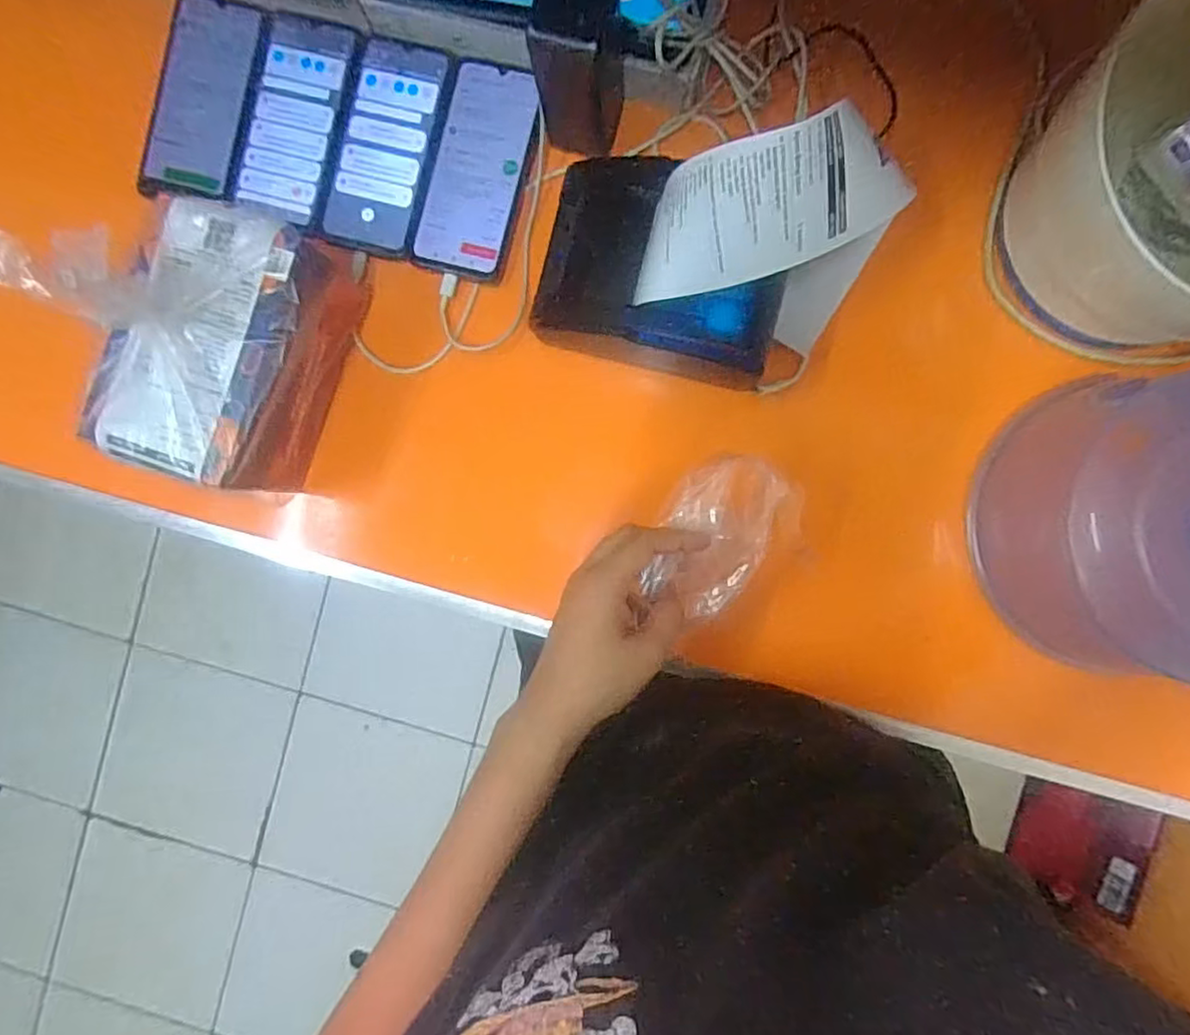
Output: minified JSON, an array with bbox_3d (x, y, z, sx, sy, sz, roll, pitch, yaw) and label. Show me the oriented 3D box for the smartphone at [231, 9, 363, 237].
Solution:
[{"bbox_3d":[-0.236,-0.309,0.507,0.077,0.008,0.153,14,92,2],"label":"smartphone"}]

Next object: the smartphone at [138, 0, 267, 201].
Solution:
[{"bbox_3d":[-0.309,-0.326,0.506,0.067,0.015,0.151,15,92,2],"label":"smartphone"}]

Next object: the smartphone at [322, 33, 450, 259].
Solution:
[{"bbox_3d":[-0.165,-0.290,0.509,0.072,0.015,0.156,15,92,2],"label":"smartphone"}]

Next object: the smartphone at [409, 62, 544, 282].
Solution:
[{"bbox_3d":[-0.092,-0.270,0.504,0.072,0.007,0.156,16,92,2],"label":"smartphone"}]

